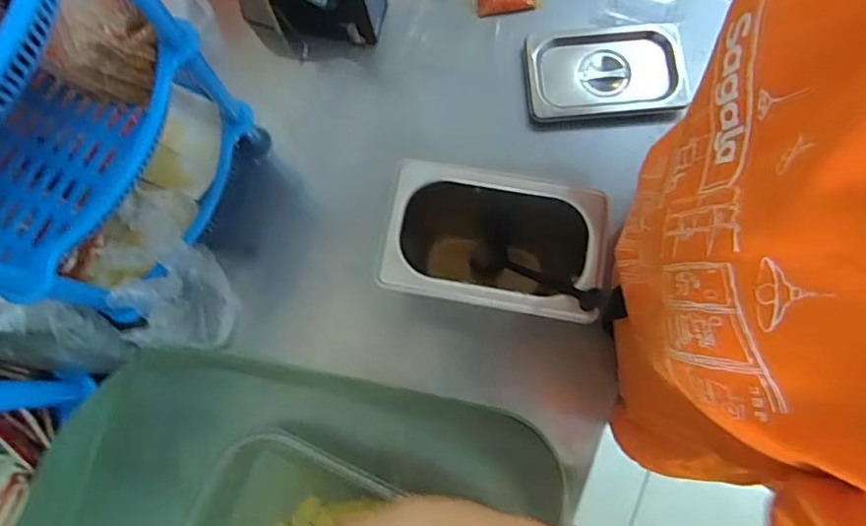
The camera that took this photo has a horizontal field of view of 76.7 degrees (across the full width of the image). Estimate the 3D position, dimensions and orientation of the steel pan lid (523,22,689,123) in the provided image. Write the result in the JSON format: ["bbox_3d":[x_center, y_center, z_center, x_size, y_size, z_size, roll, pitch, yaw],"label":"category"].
[{"bbox_3d":[0.192,-0.215,0.607,0.169,0.020,0.109,-2,78,1],"label":"steel pan lid"}]

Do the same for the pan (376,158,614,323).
[{"bbox_3d":[0.052,-0.007,0.508,0.171,0.141,0.112,9,78,4],"label":"pan"}]

